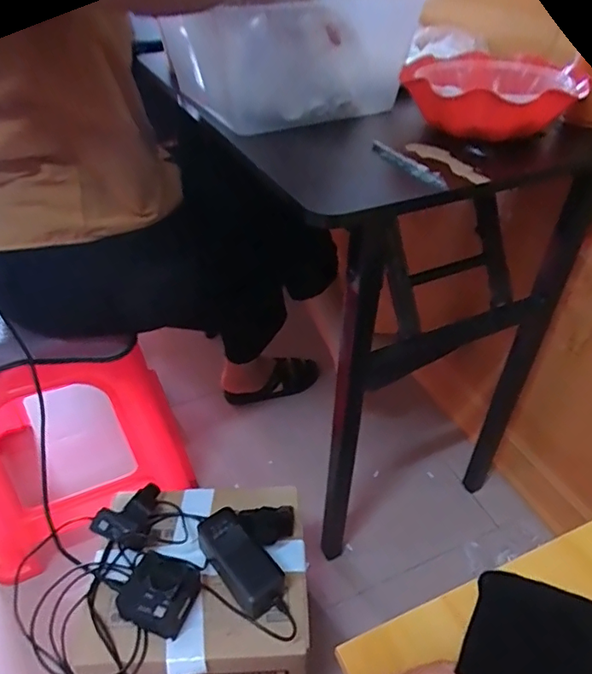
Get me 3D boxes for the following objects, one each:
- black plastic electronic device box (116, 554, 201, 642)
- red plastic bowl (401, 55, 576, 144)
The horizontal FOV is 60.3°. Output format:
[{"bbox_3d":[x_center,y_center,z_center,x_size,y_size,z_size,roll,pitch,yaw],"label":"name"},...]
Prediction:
[{"bbox_3d":[-0.169,0.314,0.625,0.081,0.057,0.071,14,42,17],"label":"black plastic electronic device box"},{"bbox_3d":[0.246,-0.312,0.659,0.211,0.054,0.236,11,41,14],"label":"red plastic bowl"}]

